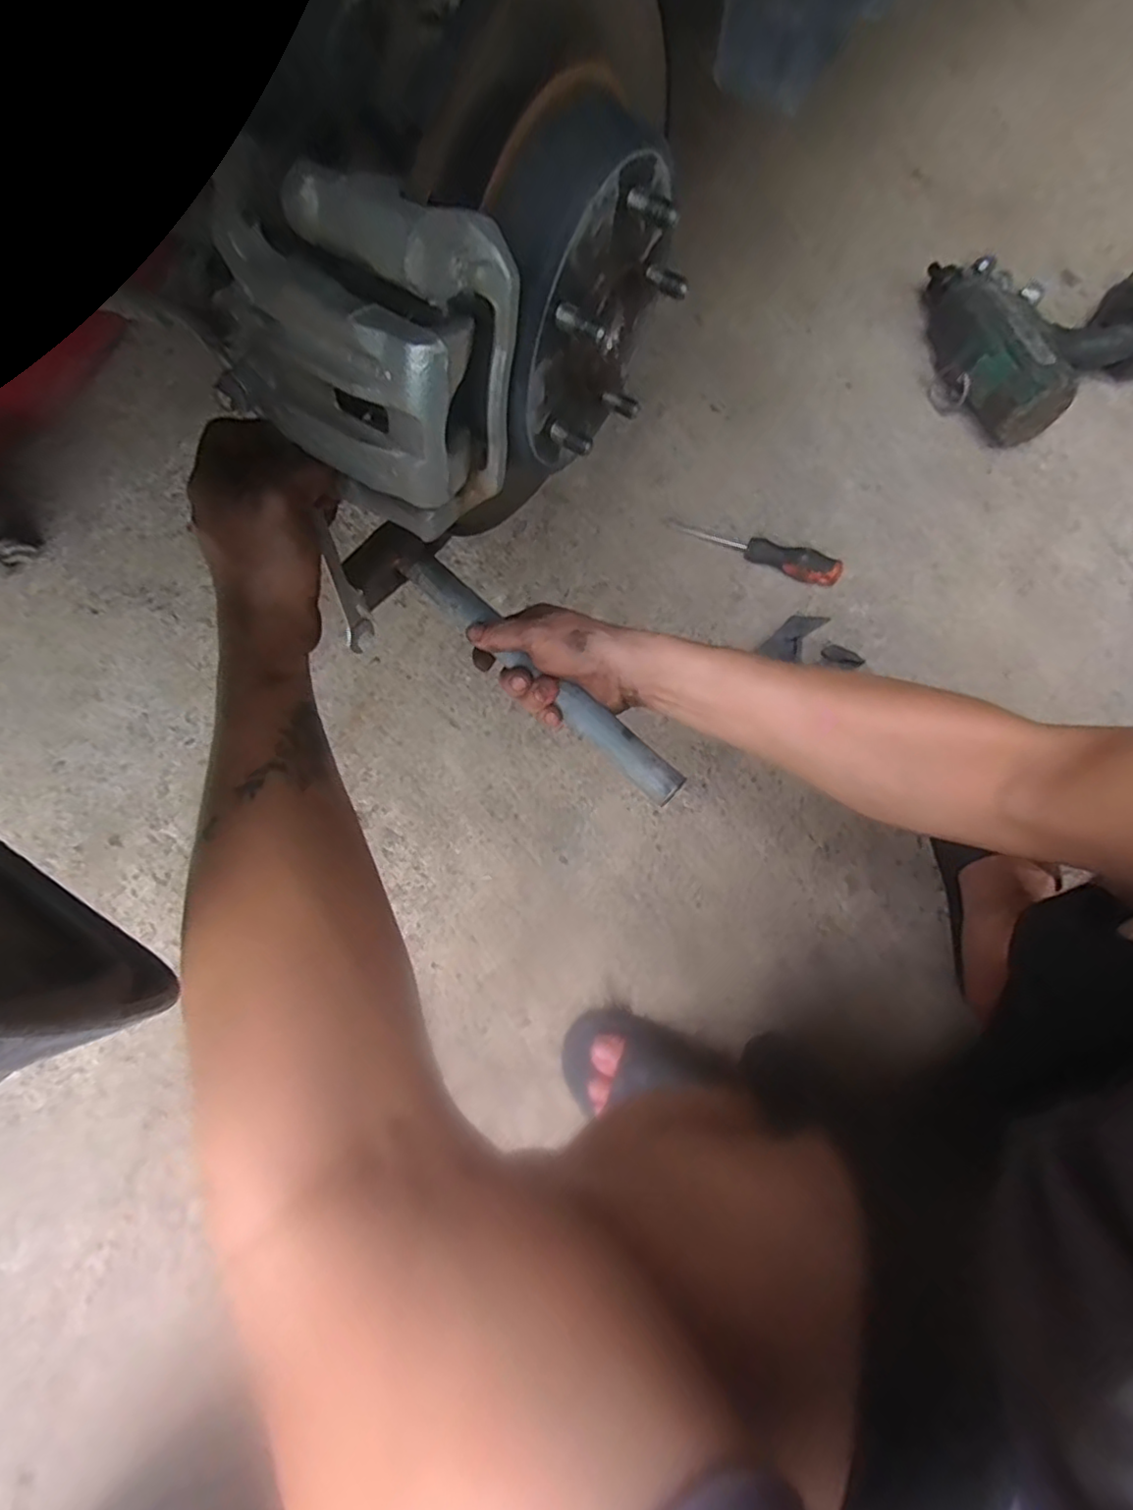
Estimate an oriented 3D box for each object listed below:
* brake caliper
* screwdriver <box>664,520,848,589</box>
[{"bbox_3d":[-0.088,-0.186,0.301,0.103,0.133,0.094,39,80,9],"label":"brake caliper"},{"bbox_3d":[0.210,-0.237,0.712,0.195,0.034,0.034,24,78,7],"label":"screwdriver"}]

